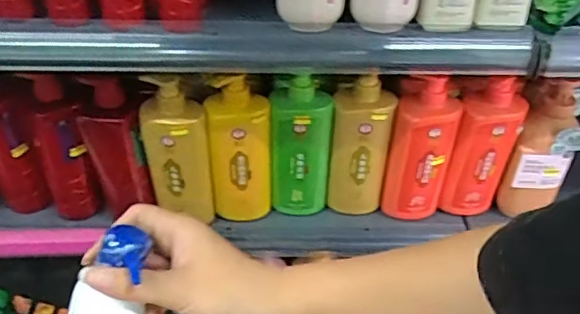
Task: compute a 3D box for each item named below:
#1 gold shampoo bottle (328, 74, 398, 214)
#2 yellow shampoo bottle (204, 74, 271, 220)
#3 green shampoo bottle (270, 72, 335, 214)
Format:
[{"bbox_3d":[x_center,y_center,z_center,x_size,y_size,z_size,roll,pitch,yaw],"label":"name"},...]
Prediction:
[{"bbox_3d":[0.101,-0.015,0.827,0.081,0.210,0.066,4,46,2],"label":"gold shampoo bottle"},{"bbox_3d":[-0.069,-0.009,0.796,0.080,0.229,0.049,-3,46,-5],"label":"yellow shampoo bottle"},{"bbox_3d":[0.015,-0.016,0.821,0.083,0.213,0.068,1,46,-1],"label":"green shampoo bottle"}]

